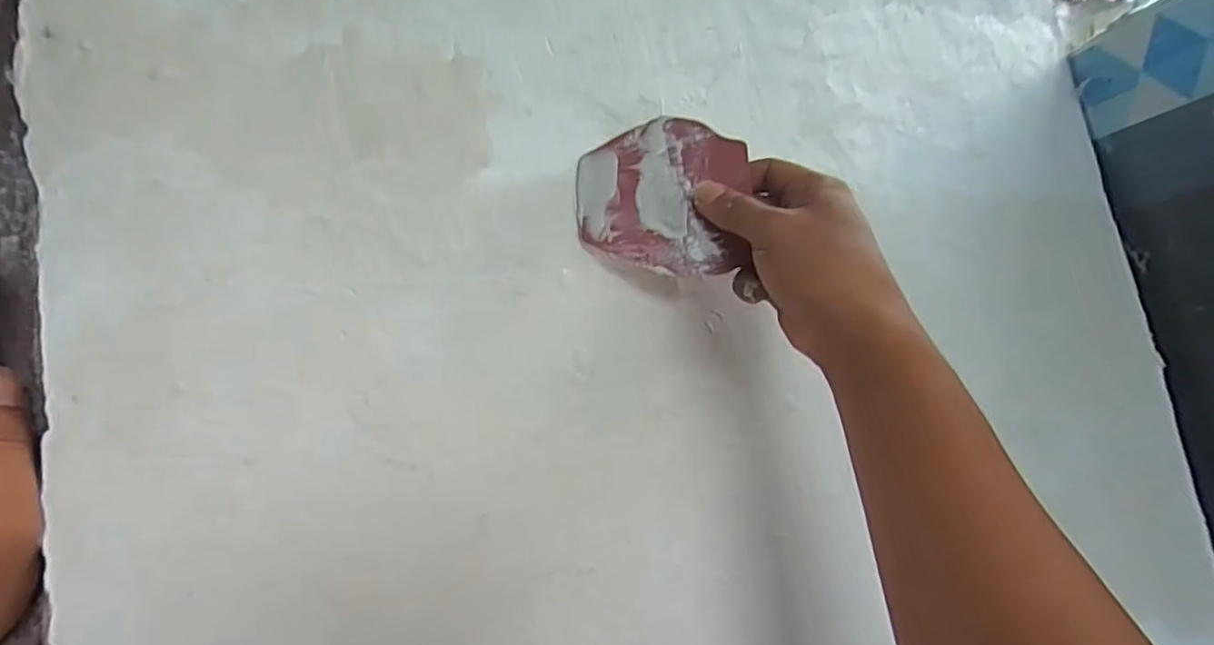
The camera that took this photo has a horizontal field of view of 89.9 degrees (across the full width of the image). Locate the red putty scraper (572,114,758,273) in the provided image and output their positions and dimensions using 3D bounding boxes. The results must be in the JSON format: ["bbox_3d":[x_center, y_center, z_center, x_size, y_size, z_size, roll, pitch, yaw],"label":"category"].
[{"bbox_3d":[0.034,-0.074,0.360,0.101,0.093,0.009,-7,-9,1],"label":"red putty scraper"}]

